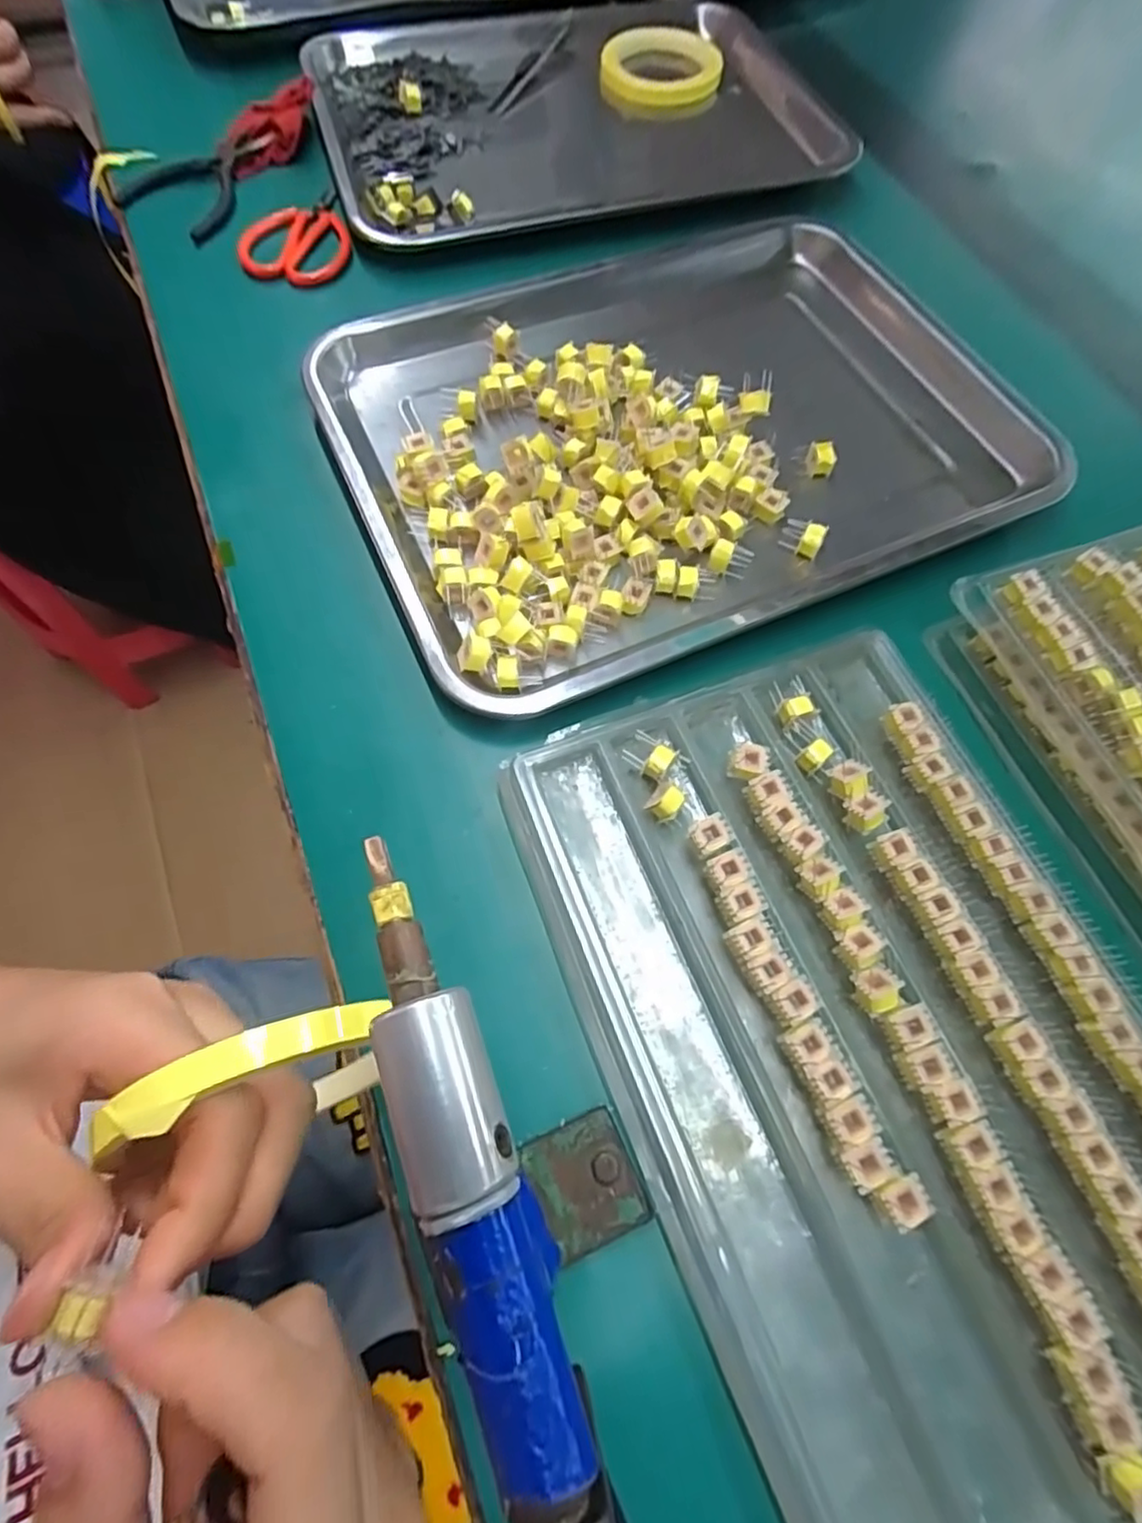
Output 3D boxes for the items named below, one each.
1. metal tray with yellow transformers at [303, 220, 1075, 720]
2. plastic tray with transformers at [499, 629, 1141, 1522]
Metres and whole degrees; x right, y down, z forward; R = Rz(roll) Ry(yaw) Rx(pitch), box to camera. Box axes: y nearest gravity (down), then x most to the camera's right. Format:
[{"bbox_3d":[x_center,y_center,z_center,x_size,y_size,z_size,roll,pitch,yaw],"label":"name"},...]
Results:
[{"bbox_3d":[0.073,-0.206,0.401,0.413,0.047,0.294,-23,69,-11],"label":"metal tray with yellow transformers"},{"bbox_3d":[0.117,0.104,0.255,0.200,0.024,0.315,-20,69,-10],"label":"plastic tray with transformers"}]

